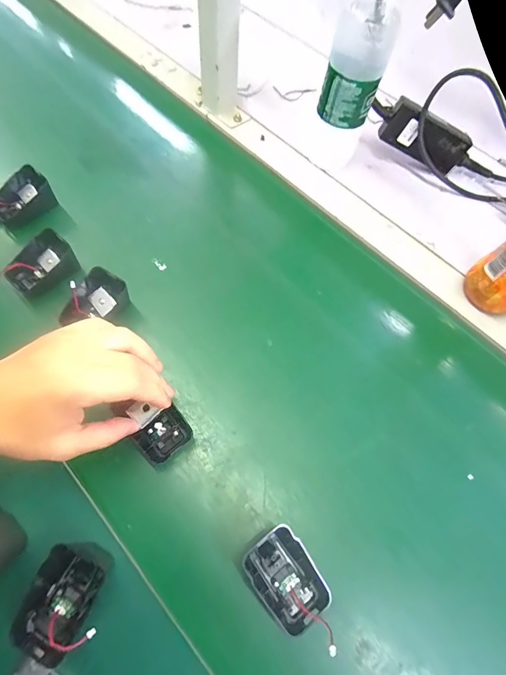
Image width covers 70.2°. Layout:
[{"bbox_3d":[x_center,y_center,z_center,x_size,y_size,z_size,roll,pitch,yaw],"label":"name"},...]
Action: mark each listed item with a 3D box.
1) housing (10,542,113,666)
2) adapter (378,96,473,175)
[{"bbox_3d":[-0.134,0.189,0.259,0.048,0.042,0.072,21,66,9],"label":"housing"},{"bbox_3d":[0.235,-0.272,0.490,0.116,0.052,0.030,22,65,-9],"label":"adapter"}]

